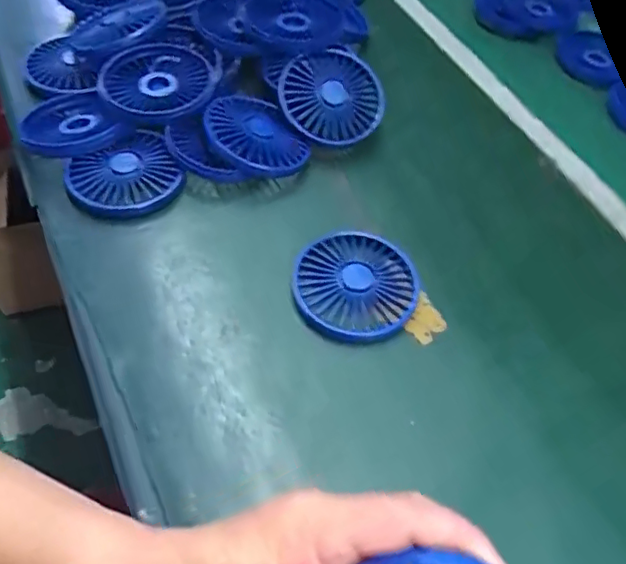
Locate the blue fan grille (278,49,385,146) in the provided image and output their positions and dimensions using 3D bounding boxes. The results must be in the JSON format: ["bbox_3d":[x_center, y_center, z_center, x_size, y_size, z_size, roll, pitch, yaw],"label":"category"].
[{"bbox_3d":[0.017,-0.161,0.495,0.087,0.018,0.092,2,74,-6],"label":"blue fan grille"}]

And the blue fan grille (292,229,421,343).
[{"bbox_3d":[0.031,-0.001,0.407,0.087,0.016,0.090,-2,55,-8],"label":"blue fan grille"}]

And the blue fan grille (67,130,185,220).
[{"bbox_3d":[-0.144,-0.080,0.445,0.082,0.021,0.075,-23,60,-21],"label":"blue fan grille"}]

